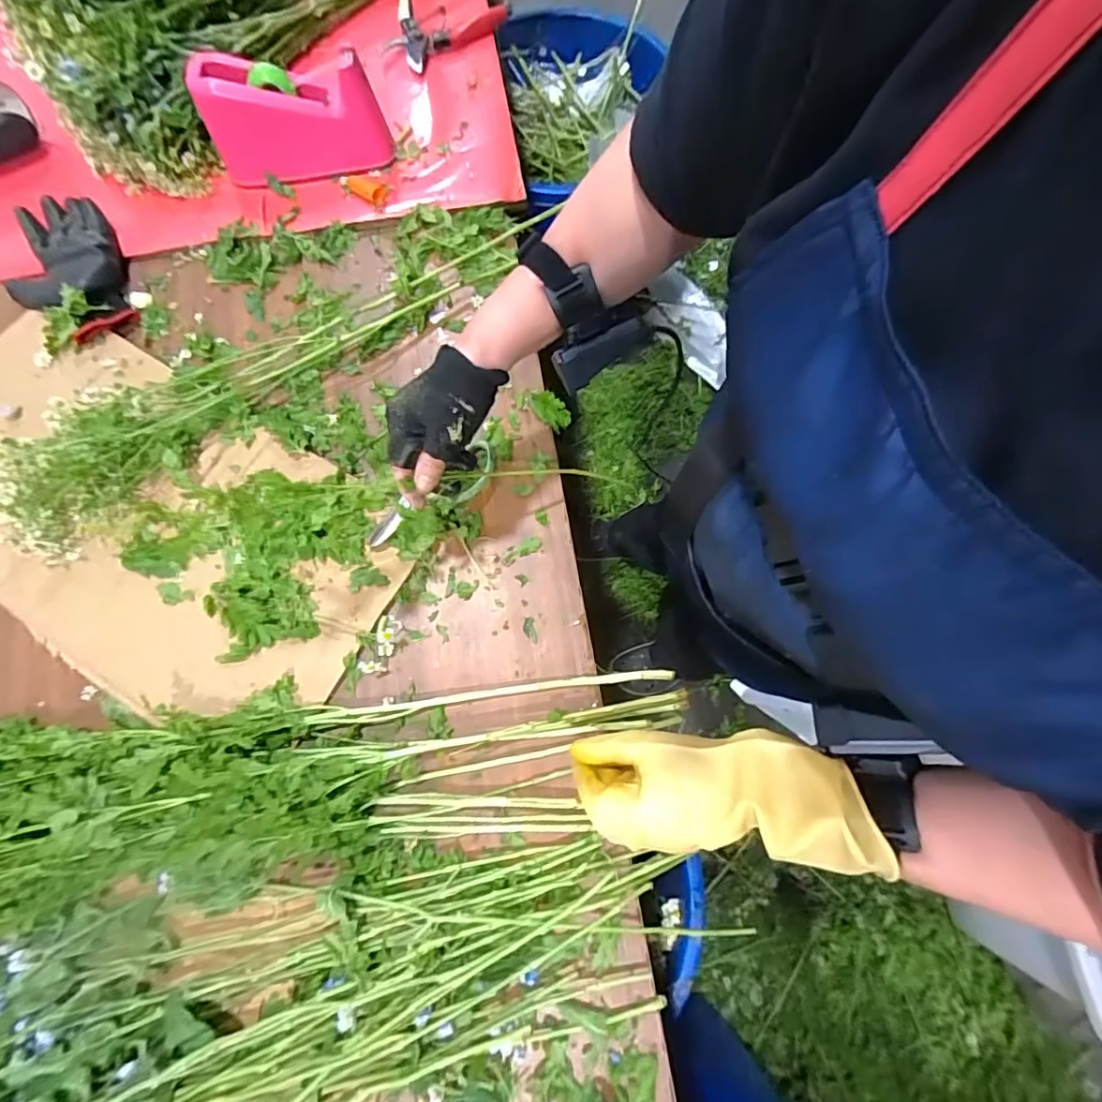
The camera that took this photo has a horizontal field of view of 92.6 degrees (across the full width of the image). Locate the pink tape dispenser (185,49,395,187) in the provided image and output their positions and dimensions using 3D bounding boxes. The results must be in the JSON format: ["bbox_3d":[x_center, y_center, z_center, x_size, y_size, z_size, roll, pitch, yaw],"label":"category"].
[{"bbox_3d":[-0.306,-0.517,0.634,0.201,0.107,0.069,-4,74,-2],"label":"pink tape dispenser"}]

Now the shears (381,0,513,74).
[{"bbox_3d":[-0.170,-0.757,0.749,0.178,0.016,0.168,20,75,5],"label":"shears"}]

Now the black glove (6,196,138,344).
[{"bbox_3d":[-0.577,-0.336,0.626,0.133,0.028,0.198,-36,78,-10],"label":"black glove"}]

